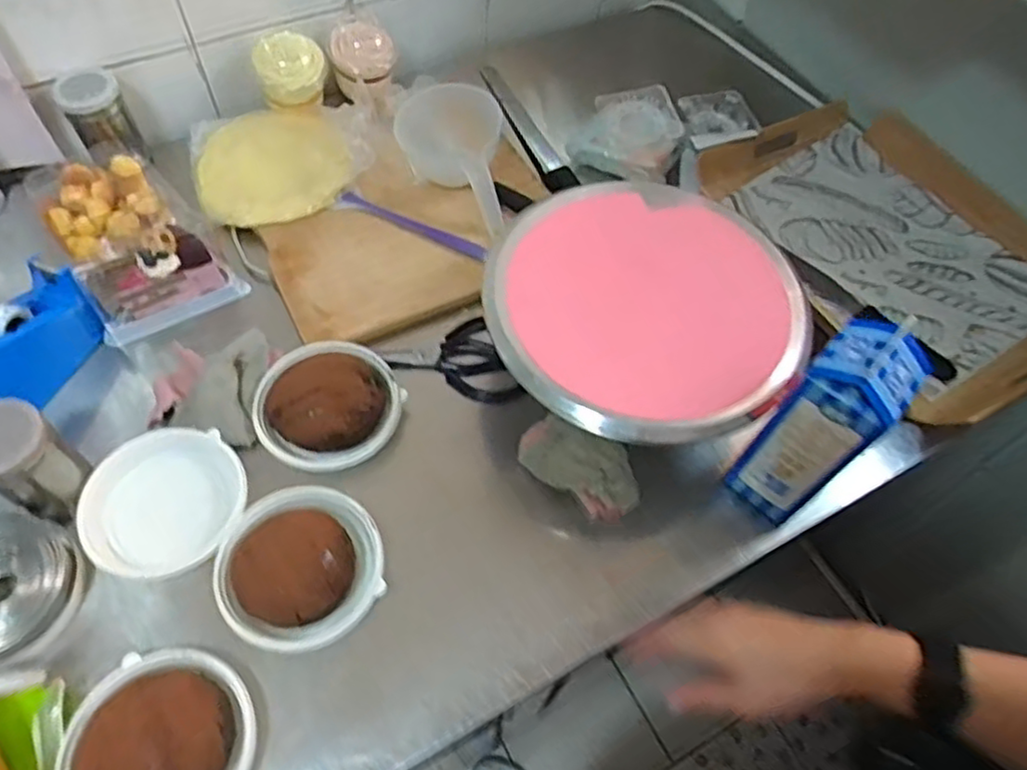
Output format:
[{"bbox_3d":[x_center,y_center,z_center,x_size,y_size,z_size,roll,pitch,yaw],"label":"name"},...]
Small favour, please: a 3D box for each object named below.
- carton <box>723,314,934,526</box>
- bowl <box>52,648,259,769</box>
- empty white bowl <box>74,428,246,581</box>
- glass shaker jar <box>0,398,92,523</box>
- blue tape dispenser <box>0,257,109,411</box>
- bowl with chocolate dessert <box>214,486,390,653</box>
[{"bbox_3d":[0.259,0.037,0.589,0.067,0.217,0.071,40,64,20],"label":"carton"},{"bbox_3d":[-0.267,0.270,0.517,0.138,0.059,0.135,1,57,-2],"label":"bowl"},{"bbox_3d":[-0.316,0.105,0.629,0.138,0.027,0.126,1,57,-2],"label":"empty white bowl"},{"bbox_3d":[-0.410,0.062,0.582,0.054,0.106,0.065,18,58,8],"label":"glass shaker jar"},{"bbox_3d":[-0.473,-0.043,0.682,0.049,0.087,0.139,23,59,11],"label":"blue tape dispenser"},{"bbox_3d":[-0.182,0.150,0.588,0.135,0.061,0.131,1,57,-2],"label":"bowl with chocolate dessert"}]

